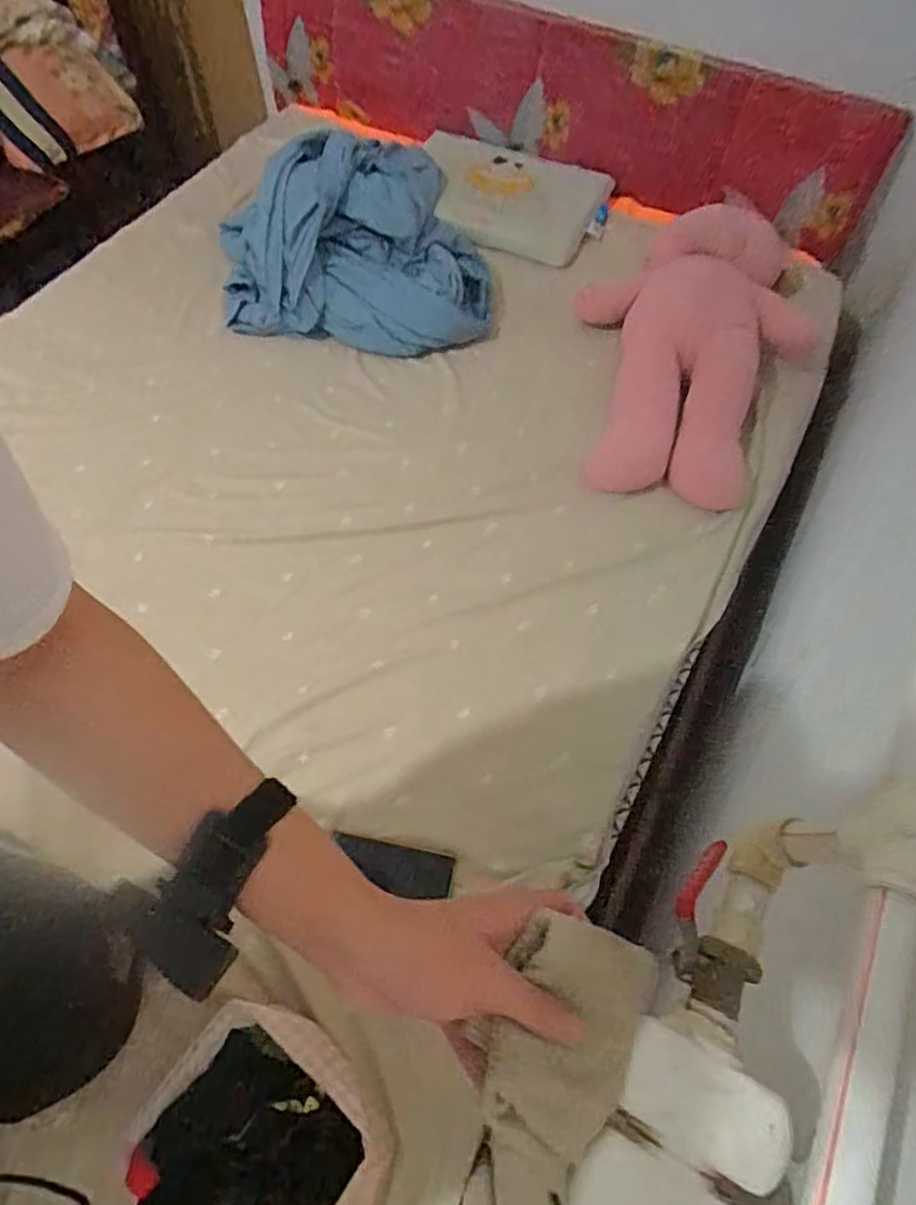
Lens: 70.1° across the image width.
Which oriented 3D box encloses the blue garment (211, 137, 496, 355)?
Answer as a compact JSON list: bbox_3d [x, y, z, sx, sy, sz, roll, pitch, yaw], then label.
[{"bbox_3d":[-0.240,-0.745,1.318,0.516,0.200,0.556,-17,61,-7],"label":"blue garment"}]

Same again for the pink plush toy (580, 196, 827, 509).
[{"bbox_3d":[0.417,-0.464,1.193,0.414,0.220,0.615,13,62,6],"label":"pink plush toy"}]

